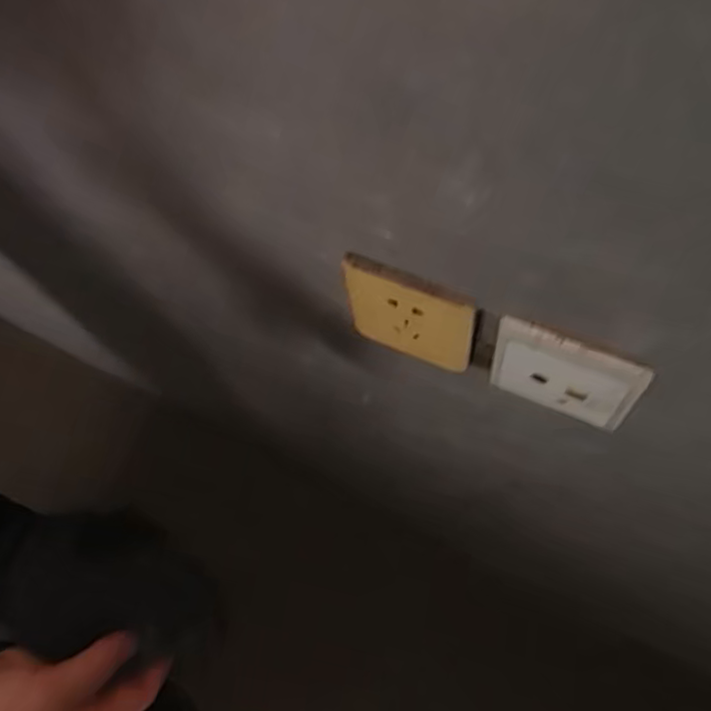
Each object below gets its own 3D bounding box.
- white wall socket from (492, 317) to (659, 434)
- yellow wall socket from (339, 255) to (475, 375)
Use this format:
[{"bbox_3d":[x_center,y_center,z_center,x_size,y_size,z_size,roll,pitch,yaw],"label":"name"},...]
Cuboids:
[{"bbox_3d":[0.120,0.013,0.367,0.083,0.076,0.009,24,68,13],"label":"white wall socket"},{"bbox_3d":[0.034,-0.024,0.400,0.087,0.089,0.007,24,67,13],"label":"yellow wall socket"}]

